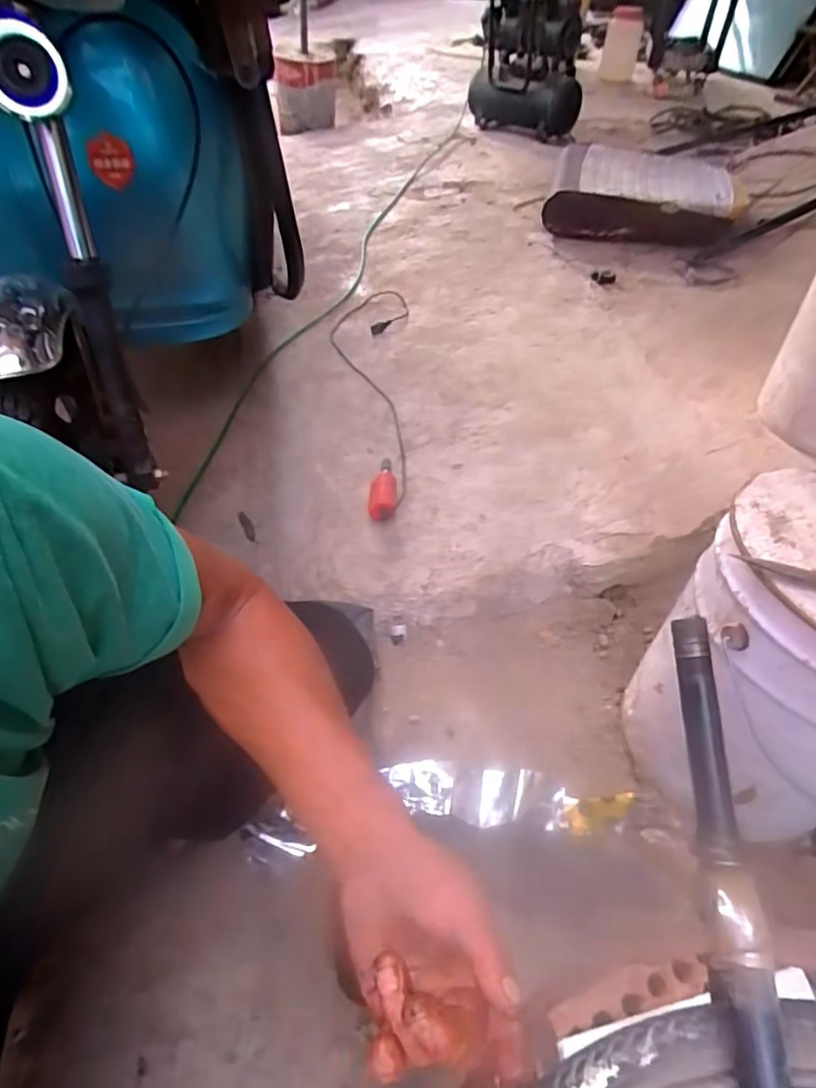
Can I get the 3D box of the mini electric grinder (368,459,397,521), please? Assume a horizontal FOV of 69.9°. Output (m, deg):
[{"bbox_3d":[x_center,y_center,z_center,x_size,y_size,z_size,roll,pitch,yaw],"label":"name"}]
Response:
[{"bbox_3d":[-0.044,-0.101,1.046,0.047,0.046,0.172,3,47,-3],"label":"mini electric grinder"}]

